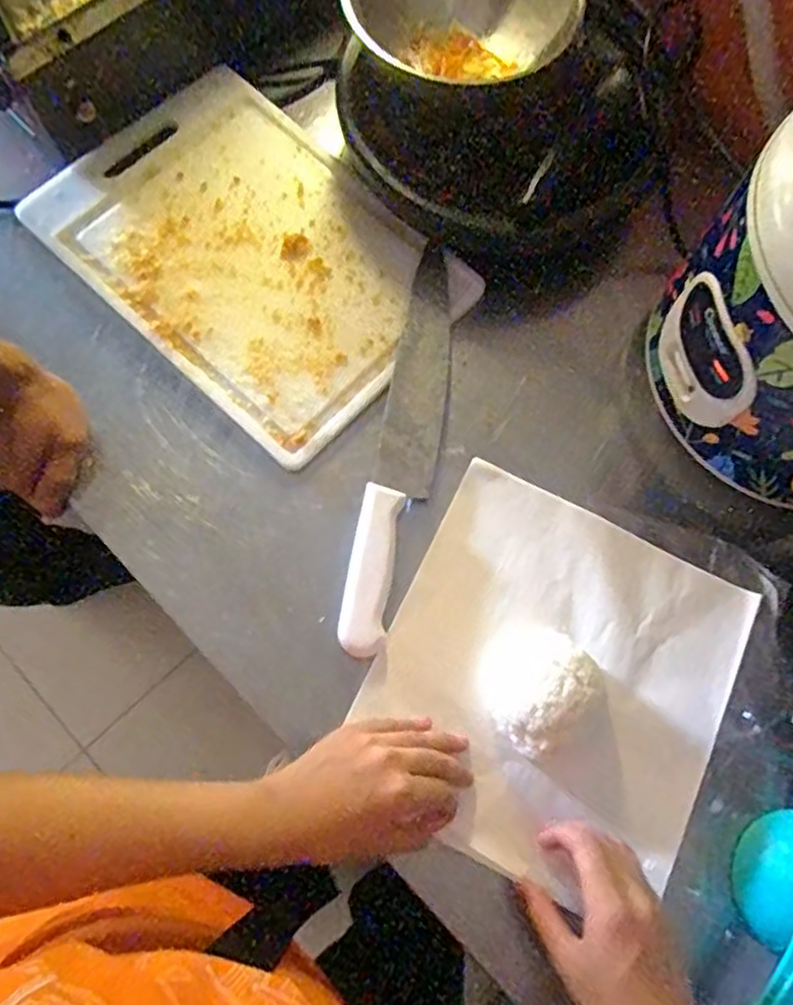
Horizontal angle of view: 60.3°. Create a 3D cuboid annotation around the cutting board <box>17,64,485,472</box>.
[{"bbox_3d":[-0.125,-0.221,0.596,0.334,0.015,0.239,42,80,9],"label":"cutting board"}]

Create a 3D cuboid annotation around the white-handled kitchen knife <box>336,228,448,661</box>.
[{"bbox_3d":[0.010,-0.054,0.552,0.049,0.023,0.349,12,77,3],"label":"white-handled kitchen knife"}]

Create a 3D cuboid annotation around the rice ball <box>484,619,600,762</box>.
[{"bbox_3d":[0.098,0.129,0.495,0.072,0.046,0.079,44,80,9],"label":"rice ball"}]

